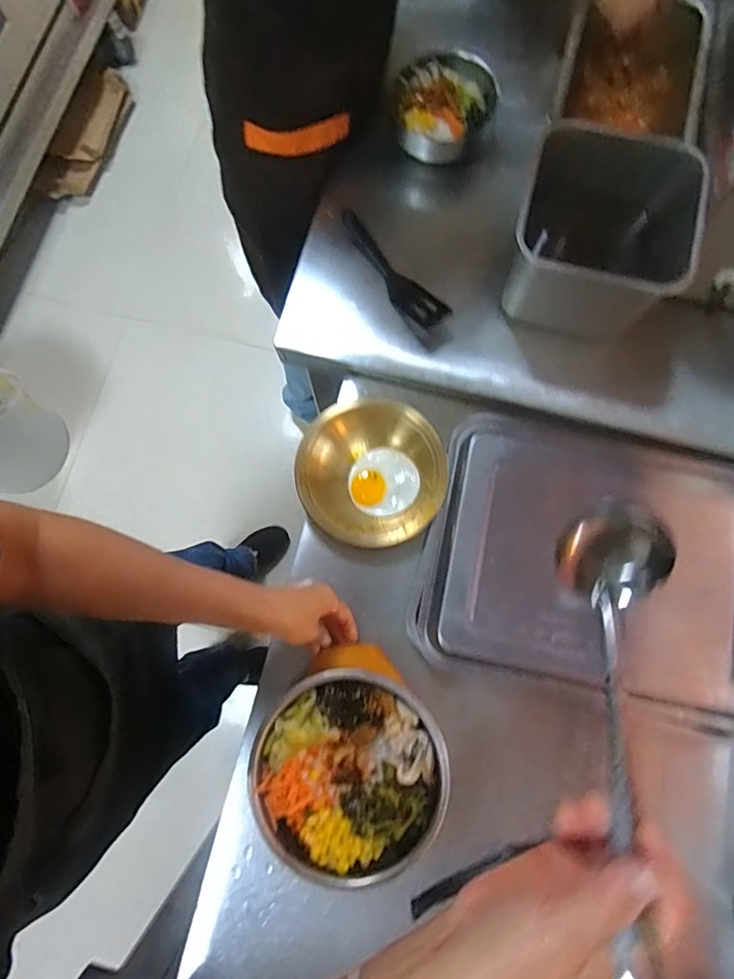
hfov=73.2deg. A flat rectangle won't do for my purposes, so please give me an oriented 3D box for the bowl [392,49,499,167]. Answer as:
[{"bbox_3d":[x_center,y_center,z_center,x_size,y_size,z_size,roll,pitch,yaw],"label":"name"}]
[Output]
[{"bbox_3d":[0.099,-0.493,0.634,0.122,0.064,0.112,0,79,0],"label":"bowl"}]

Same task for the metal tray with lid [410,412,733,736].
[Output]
[{"bbox_3d":[0.265,0.078,0.558,0.384,0.041,0.299,12,79,3],"label":"metal tray with lid"}]

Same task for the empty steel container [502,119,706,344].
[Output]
[{"bbox_3d":[0.255,-0.287,0.564,0.166,0.137,0.175,0,79,0],"label":"empty steel container"}]

